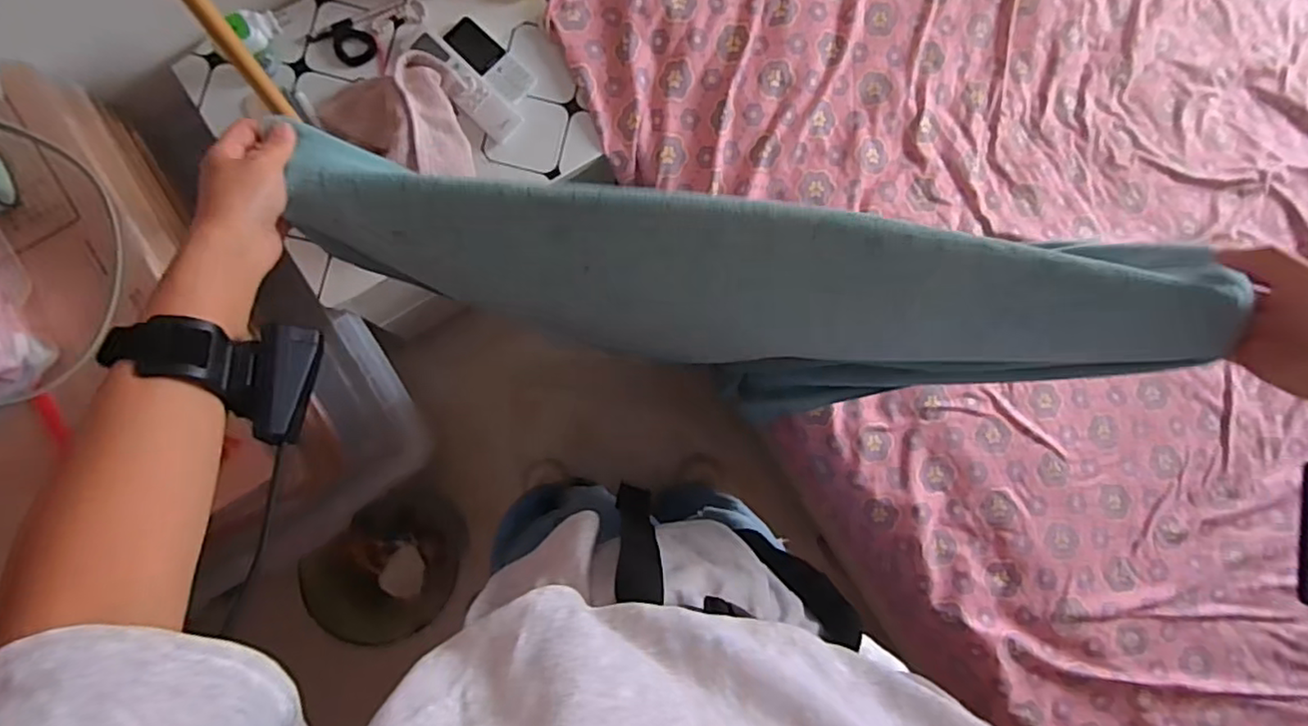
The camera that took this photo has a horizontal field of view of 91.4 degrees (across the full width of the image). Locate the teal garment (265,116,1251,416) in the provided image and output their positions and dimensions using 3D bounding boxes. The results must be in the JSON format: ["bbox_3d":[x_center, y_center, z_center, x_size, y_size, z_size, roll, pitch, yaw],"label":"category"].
[{"bbox_3d":[0.060,-0.044,0.486,0.599,0.169,0.120,9,84,1],"label":"teal garment"}]

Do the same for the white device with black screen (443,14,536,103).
[{"bbox_3d":[-0.226,-0.418,0.878,0.129,0.014,0.057,42,81,-2],"label":"white device with black screen"}]

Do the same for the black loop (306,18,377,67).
[{"bbox_3d":[-0.418,-0.435,0.863,0.078,0.018,0.050,31,82,-3],"label":"black loop"}]

